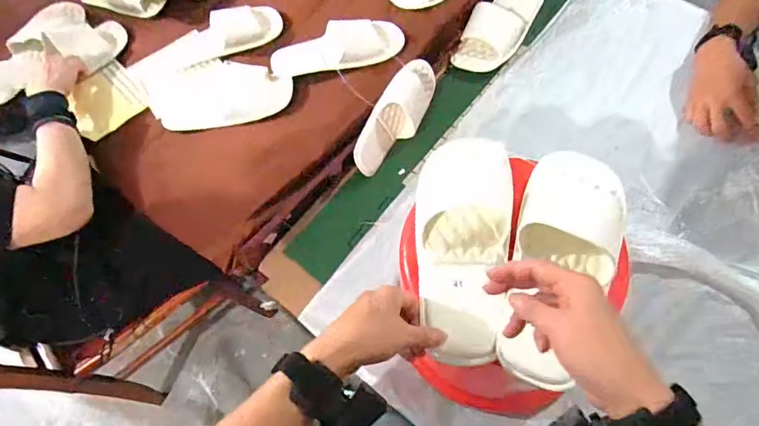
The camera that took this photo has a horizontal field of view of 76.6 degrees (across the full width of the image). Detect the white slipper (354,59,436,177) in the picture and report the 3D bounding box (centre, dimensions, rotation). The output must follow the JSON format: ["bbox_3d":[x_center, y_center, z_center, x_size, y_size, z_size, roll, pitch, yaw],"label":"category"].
[{"bbox_3d":[0.031,-0.176,0.885,0.066,0.082,0.236,24,69,19],"label":"white slipper"}]

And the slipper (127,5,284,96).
[{"bbox_3d":[-0.348,-0.337,0.956,0.319,0.045,0.111,-21,62,-3],"label":"slipper"}]

